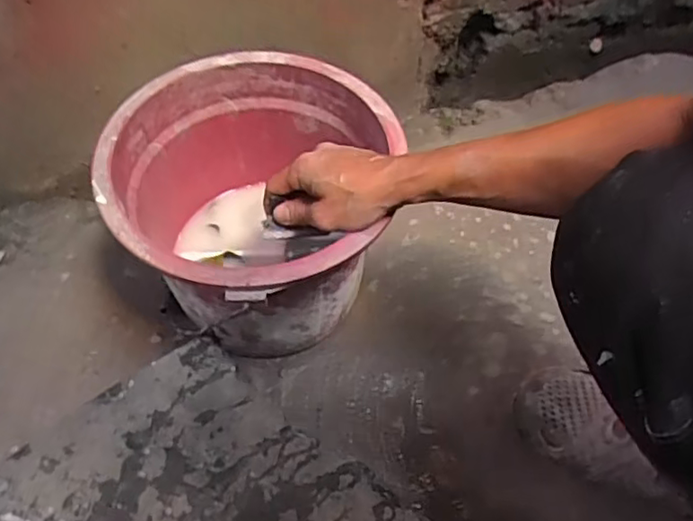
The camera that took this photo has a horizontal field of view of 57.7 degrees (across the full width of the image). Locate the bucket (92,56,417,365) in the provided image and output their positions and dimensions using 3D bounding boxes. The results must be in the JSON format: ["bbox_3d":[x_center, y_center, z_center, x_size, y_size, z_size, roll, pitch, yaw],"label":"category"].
[{"bbox_3d":[-0.092,-0.047,0.658,0.257,0.200,0.283,12,58,7],"label":"bucket"}]

